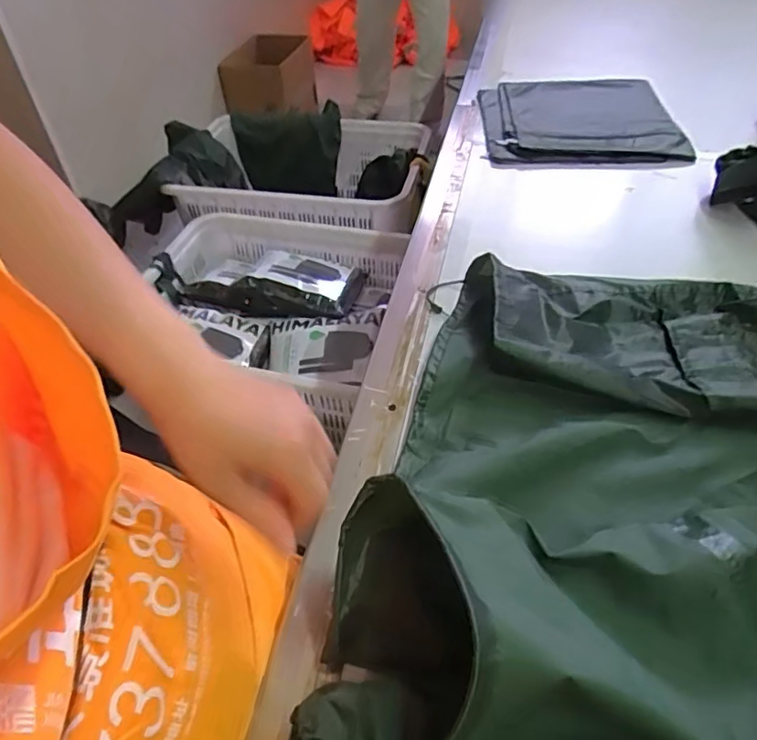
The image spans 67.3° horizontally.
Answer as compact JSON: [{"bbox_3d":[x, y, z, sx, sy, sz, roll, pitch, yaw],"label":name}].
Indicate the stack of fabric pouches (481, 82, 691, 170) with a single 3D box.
[{"bbox_3d":[0.348,-0.448,0.997,0.331,0.036,0.350,4,46,6],"label":"stack of fabric pouches"}]

